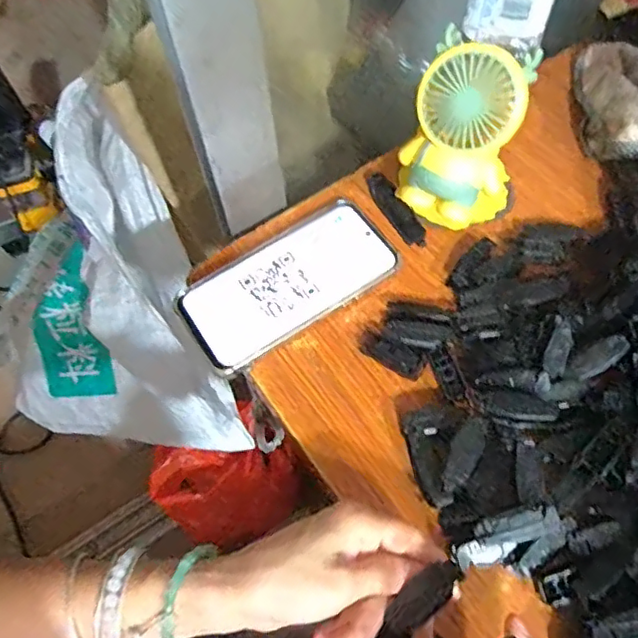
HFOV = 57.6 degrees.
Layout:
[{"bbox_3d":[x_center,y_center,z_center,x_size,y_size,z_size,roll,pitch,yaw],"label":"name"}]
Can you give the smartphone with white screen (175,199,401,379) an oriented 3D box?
[{"bbox_3d":[-0.024,-0.028,0.450,0.163,0.015,0.081,-32,65,-14],"label":"smartphone with white screen"}]

